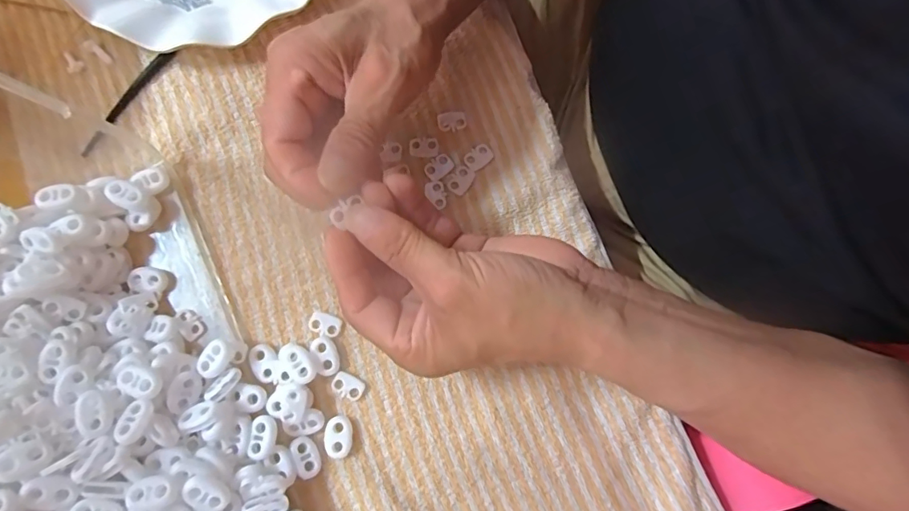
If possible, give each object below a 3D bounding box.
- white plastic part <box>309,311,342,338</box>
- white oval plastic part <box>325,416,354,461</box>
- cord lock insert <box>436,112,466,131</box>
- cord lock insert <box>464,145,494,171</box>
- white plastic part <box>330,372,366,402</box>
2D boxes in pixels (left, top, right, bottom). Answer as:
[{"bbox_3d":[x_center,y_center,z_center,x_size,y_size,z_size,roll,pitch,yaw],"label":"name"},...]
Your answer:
[{"bbox_3d":[-0.076,0.040,0.305,0.019,0.004,0.012,19,78,3],"label":"white plastic part"},{"bbox_3d":[-0.065,0.102,0.291,0.015,0.007,0.023,-4,78,-2],"label":"white oval plastic part"},{"bbox_3d":[-0.002,-0.086,0.331,0.018,0.004,0.012,-6,78,-3],"label":"cord lock insert"},{"bbox_3d":[0.015,-0.062,0.327,0.018,0.004,0.012,-40,82,-9],"label":"cord lock insert"},{"bbox_3d":[-0.062,0.075,0.299,0.020,0.004,0.013,28,79,4],"label":"white plastic part"}]

